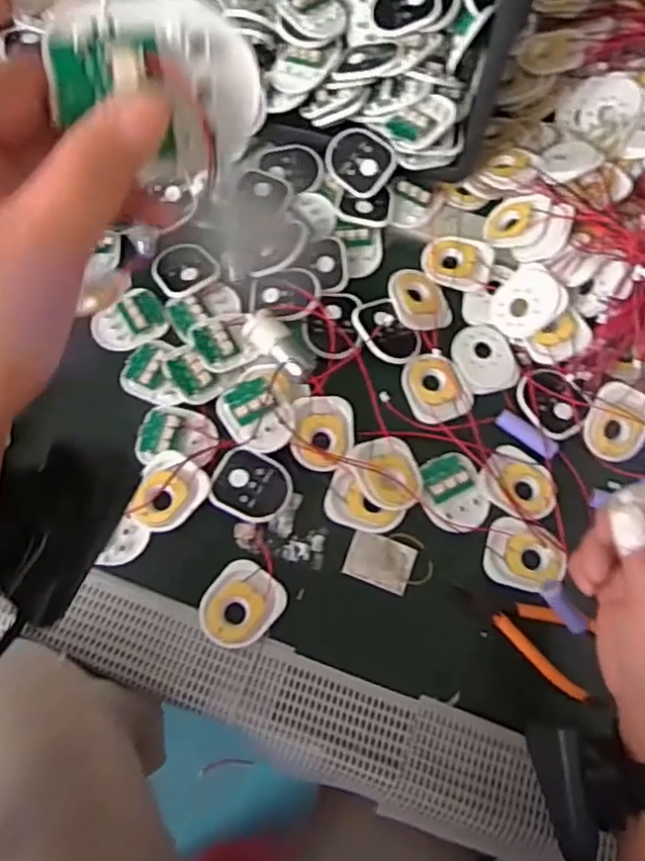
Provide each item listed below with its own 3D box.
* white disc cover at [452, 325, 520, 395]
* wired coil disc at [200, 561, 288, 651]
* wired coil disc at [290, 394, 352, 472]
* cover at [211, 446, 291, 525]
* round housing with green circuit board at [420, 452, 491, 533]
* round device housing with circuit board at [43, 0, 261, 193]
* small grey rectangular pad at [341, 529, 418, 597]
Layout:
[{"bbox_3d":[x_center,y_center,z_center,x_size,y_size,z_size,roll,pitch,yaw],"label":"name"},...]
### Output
[{"bbox_3d":[0.136,-0.061,0.550,0.048,0.012,0.058,-23,69,-13],"label":"white disc cover"},{"bbox_3d":[-0.056,0.123,0.466,0.050,0.010,0.057,33,68,12],"label":"wired coil disc"},{"bbox_3d":[0.001,0.000,0.513,0.046,0.009,0.057,3,65,-2],"label":"wired coil disc"},{"bbox_3d":[-0.053,0.041,0.493,0.057,0.006,0.046,23,66,7],"label":"cover"},{"bbox_3d":[0.099,0.047,0.507,0.050,0.014,0.059,-19,68,-12],"label":"round housing with green circuit board"},{"bbox_3d":[-0.047,-0.096,0.190,0.058,0.047,0.013,7,34,-25],"label":"round device housing with circuit board"},{"bbox_3d":[0.043,0.096,0.492,0.048,0.006,0.036,20,66,6],"label":"small grey rectangular pad"}]

